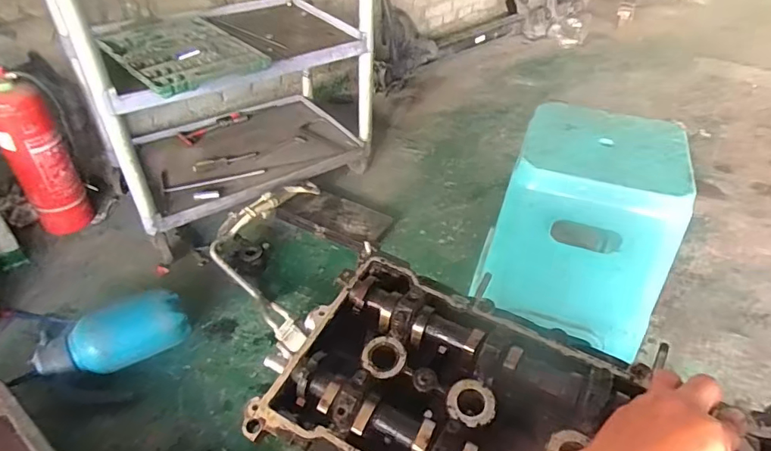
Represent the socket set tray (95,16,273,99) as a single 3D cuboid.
[{"bbox_3d":[-0.497,-0.422,1.152,0.268,0.038,0.410,-28,48,-31],"label":"socket set tray"}]

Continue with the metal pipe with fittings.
[{"bbox_3d":[-0.315,0.064,1.224,0.249,0.108,0.540,-1,40,-3],"label":"metal pipe with fittings"}]

